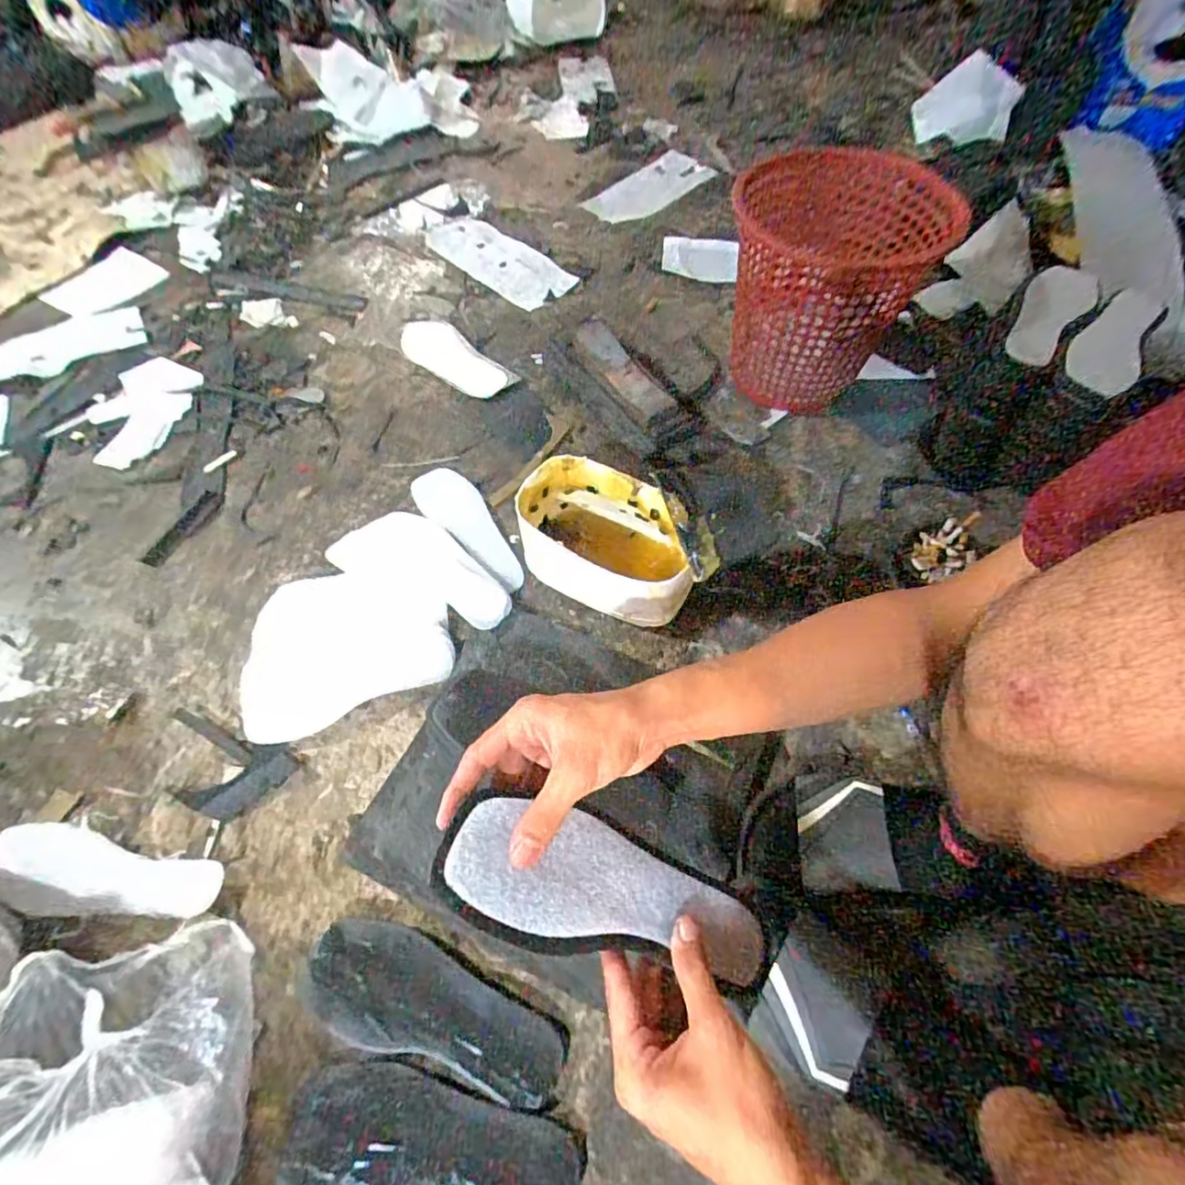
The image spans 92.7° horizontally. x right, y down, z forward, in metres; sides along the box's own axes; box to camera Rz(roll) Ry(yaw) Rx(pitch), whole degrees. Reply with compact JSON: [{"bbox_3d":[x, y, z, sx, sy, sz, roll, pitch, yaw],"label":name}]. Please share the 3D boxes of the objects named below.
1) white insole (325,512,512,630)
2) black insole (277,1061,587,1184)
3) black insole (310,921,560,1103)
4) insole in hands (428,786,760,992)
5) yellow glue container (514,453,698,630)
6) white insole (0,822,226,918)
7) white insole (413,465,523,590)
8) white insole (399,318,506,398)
[{"bbox_3d":[-0.192,-0.036,0.674,0.217,0.018,0.101,22,63,10],"label":"white insole"},{"bbox_3d":[-0.121,0.429,0.435,0.221,0.007,0.084,9,61,3],"label":"black insole"},{"bbox_3d":[-0.133,0.352,0.479,0.225,0.008,0.084,18,62,7],"label":"black insole"},{"bbox_3d":[0.014,0.185,0.352,0.219,0.011,0.075,23,60,-15],"label":"insole in hands"},{"bbox_3d":[0.014,-0.054,0.637,0.199,0.120,0.118,30,64,13],"label":"yellow glue container"},{"bbox_3d":[-0.448,0.260,0.517,0.208,0.018,0.066,9,61,3],"label":"white insole"},{"bbox_3d":[-0.158,-0.082,0.716,0.073,0.014,0.210,-25,66,-26],"label":"white insole"},{"bbox_3d":[-0.214,-0.358,0.864,0.084,0.009,0.202,-38,69,-20],"label":"white insole"}]

